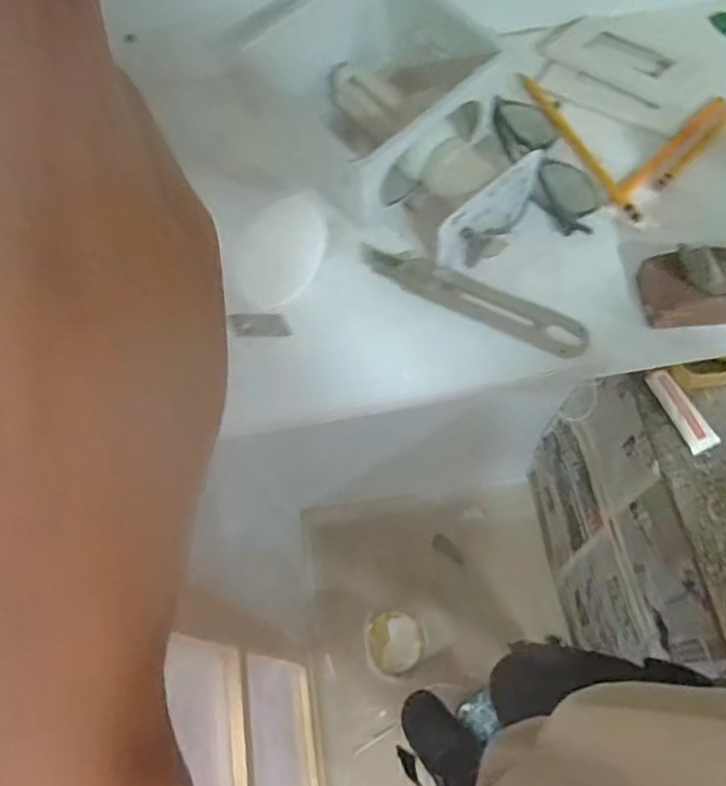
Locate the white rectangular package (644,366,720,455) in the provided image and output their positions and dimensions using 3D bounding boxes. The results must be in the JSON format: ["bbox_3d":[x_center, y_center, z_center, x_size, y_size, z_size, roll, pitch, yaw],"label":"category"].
[{"bbox_3d":[0.533,0.026,1.091,0.051,0.016,0.153,-27,76,4],"label":"white rectangular package"}]

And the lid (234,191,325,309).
[{"bbox_3d":[-0.057,-0.101,0.466,0.070,0.006,0.068,-19,100,-10],"label":"lid"}]

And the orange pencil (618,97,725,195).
[{"bbox_3d":[0.240,-0.191,0.504,0.133,0.006,0.014,-41,70,-15],"label":"orange pencil"}]

